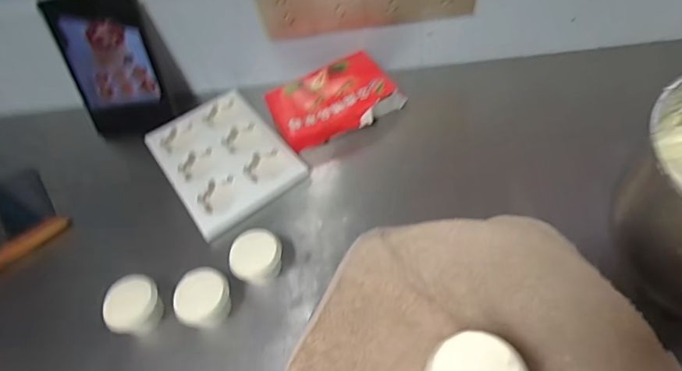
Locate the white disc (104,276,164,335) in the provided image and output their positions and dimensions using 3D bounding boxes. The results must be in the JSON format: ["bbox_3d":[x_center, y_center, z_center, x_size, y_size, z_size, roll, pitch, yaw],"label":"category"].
[{"bbox_3d":[-0.258,0.151,0.562,0.069,0.057,0.056,-31,54,-13],"label":"white disc"}]

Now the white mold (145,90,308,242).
[{"bbox_3d":[-0.189,-0.045,0.714,0.176,0.026,0.251,-35,55,-16],"label":"white mold"}]

